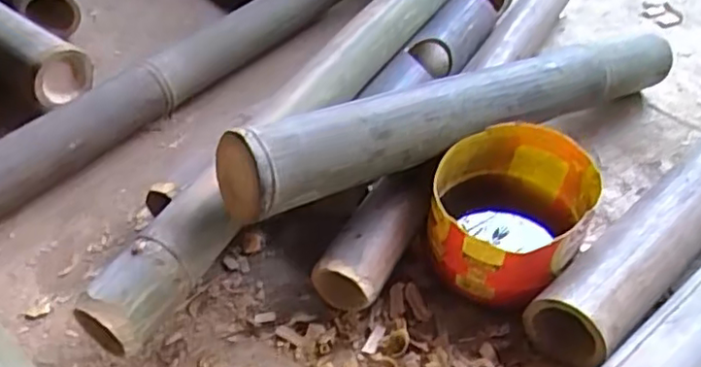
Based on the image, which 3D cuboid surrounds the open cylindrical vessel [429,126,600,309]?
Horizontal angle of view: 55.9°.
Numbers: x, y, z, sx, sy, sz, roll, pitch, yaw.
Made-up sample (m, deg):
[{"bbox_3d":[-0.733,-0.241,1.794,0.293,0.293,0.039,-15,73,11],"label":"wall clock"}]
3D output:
[{"bbox_3d":[0.148,0.028,0.627,0.134,0.108,0.152,21,46,14],"label":"open cylindrical vessel"}]

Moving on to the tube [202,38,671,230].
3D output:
[{"bbox_3d":[0.140,-0.078,0.634,0.555,0.080,0.064,-21,50,-23],"label":"tube"}]

